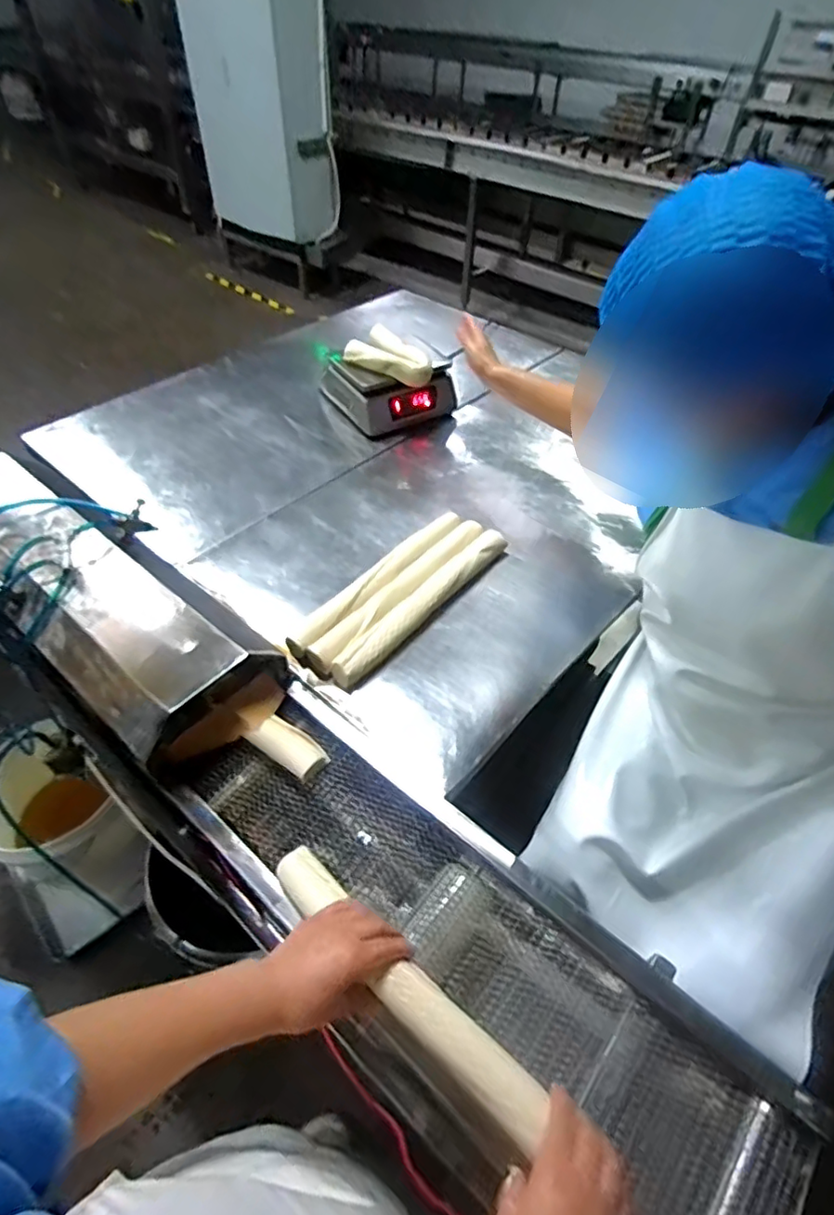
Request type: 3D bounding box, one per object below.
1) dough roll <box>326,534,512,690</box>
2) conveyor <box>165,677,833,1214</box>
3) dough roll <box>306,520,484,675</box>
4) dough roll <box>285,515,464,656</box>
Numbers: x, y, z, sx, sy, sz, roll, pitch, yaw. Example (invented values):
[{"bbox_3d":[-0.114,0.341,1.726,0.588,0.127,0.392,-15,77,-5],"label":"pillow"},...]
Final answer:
[{"bbox_3d":[0.013,-0.009,0.928,0.048,0.039,0.387,34,57,25],"label":"dough roll"},{"bbox_3d":[0.053,0.392,0.666,0.726,0.139,0.226,33,56,25],"label":"conveyor"},{"bbox_3d":[-0.021,-0.024,0.952,0.057,0.051,0.390,33,56,25],"label":"dough roll"},{"bbox_3d":[-0.058,-0.046,0.968,0.058,0.041,0.395,32,56,24],"label":"dough roll"}]

